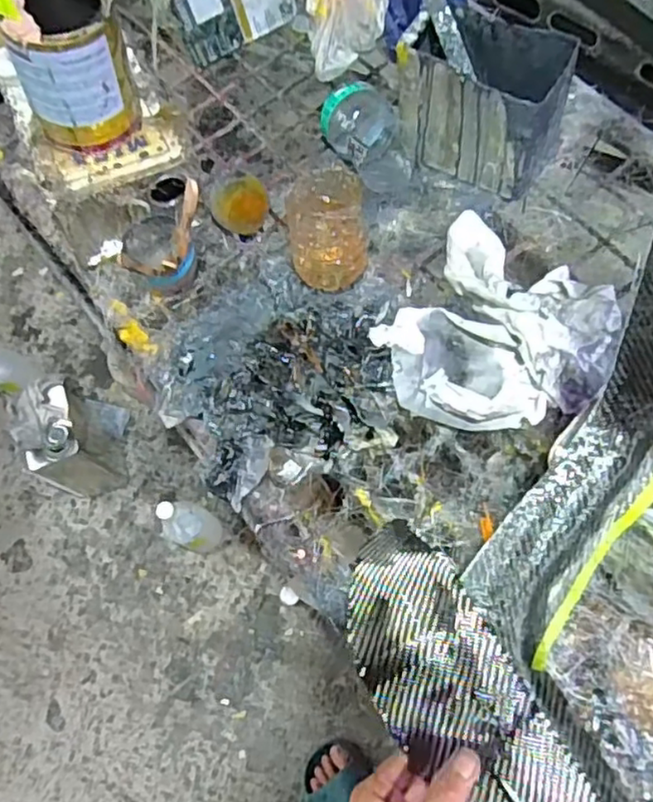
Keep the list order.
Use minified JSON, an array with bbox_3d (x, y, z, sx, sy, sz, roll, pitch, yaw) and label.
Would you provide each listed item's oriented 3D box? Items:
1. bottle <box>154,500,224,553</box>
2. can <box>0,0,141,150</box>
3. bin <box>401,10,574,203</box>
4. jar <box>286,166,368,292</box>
[{"bbox_3d":[-0.257,0.235,1.253,0.075,0.249,0.087,18,71,15],"label":"bottle"},{"bbox_3d":[-0.239,-0.319,0.630,0.113,0.137,0.089,-24,67,-2],"label":"can"},{"bbox_3d":[0.162,-0.315,0.700,0.166,0.123,0.109,28,74,17],"label":"bin"},{"bbox_3d":[0.000,-0.174,0.669,0.079,0.096,0.088,-1,68,7],"label":"jar"}]

